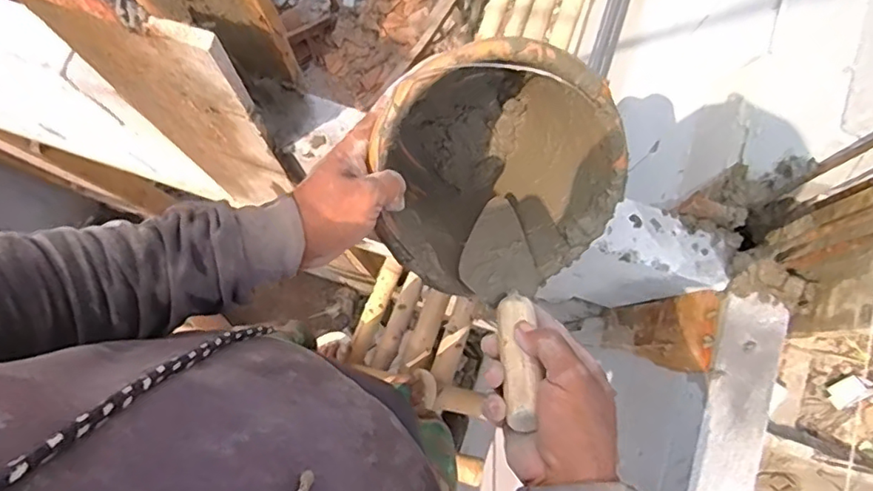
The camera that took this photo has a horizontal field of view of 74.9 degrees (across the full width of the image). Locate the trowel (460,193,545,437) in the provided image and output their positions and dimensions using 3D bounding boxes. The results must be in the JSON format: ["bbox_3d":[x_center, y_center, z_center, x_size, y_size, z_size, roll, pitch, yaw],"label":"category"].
[{"bbox_3d":[0.066,0.043,0.523,0.081,0.273,0.061,3,117,-1],"label":"trowel"}]

